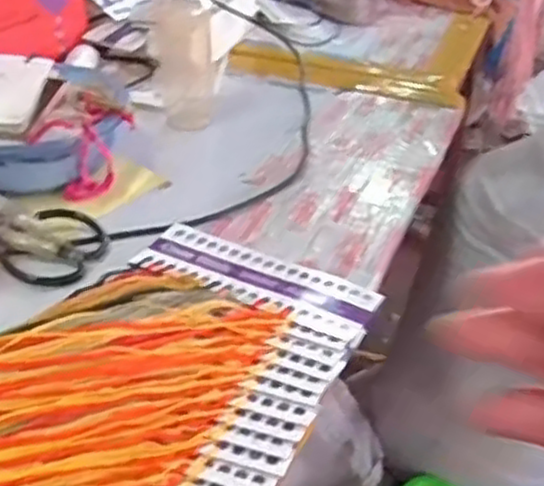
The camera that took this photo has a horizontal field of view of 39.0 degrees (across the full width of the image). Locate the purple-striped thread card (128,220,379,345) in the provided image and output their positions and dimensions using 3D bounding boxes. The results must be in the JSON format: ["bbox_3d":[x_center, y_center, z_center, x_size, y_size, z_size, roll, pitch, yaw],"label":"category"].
[{"bbox_3d":[-0.015,0.033,0.767,0.246,0.011,0.090,21,39,22],"label":"purple-striped thread card"}]

